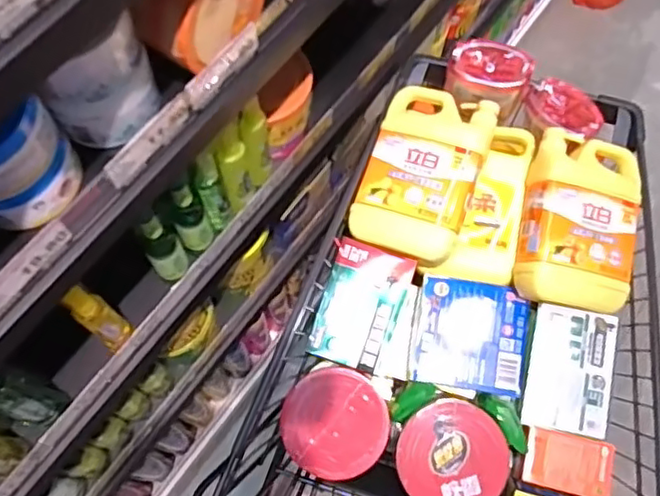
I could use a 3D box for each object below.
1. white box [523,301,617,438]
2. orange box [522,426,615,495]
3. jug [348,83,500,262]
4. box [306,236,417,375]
[{"bbox_3d":[0.307,0.152,0.802,0.096,0.033,0.155,13,68,4],"label":"white box"},{"bbox_3d":[0.292,0.264,0.773,0.095,0.029,0.069,15,68,5],"label":"orange box"},{"bbox_3d":[0.123,-0.103,0.845,0.142,0.079,0.219,19,69,6],"label":"jug"},{"bbox_3d":[0.043,0.079,0.855,0.102,0.036,0.159,20,91,8],"label":"box"}]

